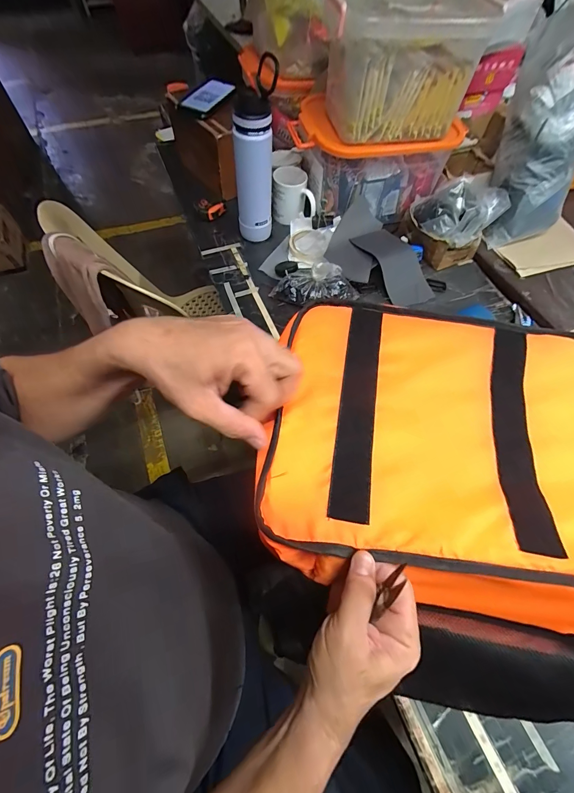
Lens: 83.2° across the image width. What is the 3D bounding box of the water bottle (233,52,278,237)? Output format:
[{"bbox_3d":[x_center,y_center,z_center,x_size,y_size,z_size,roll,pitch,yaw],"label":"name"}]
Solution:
[{"bbox_3d":[-0.064,-0.462,0.659,0.087,0.285,0.063,-11,63,-7],"label":"water bottle"}]

